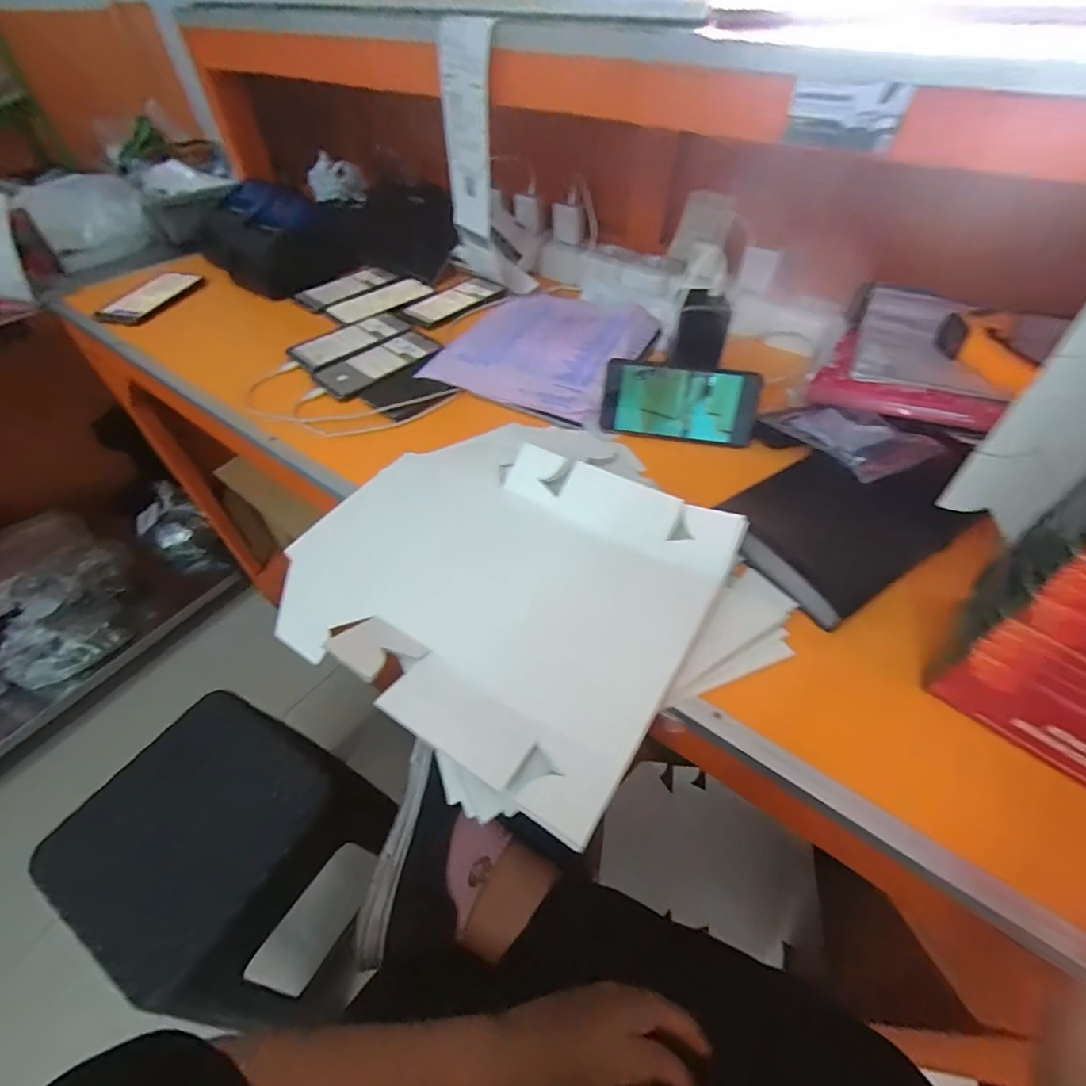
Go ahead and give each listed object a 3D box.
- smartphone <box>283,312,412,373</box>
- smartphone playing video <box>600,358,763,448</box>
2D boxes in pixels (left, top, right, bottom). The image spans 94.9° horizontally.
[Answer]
[{"bbox_3d":[-0.269,-0.290,0.705,0.080,0.006,0.170,35,57,27],"label":"smartphone"},{"bbox_3d":[0.150,-0.153,0.547,0.163,0.076,0.005,8,22,5],"label":"smartphone playing video"}]

